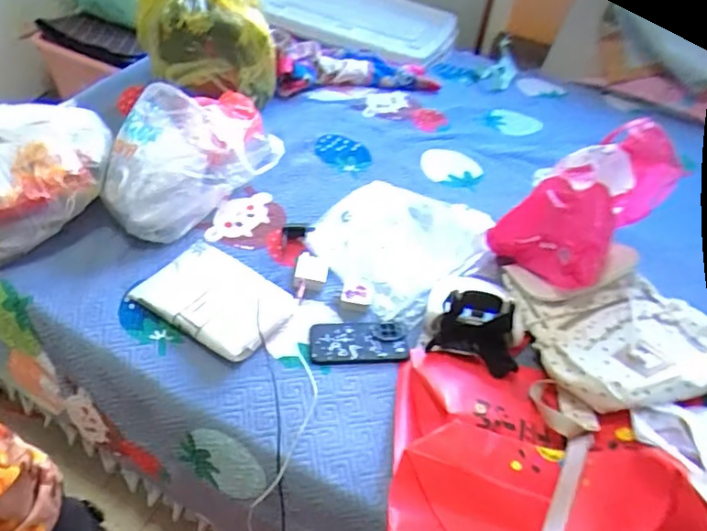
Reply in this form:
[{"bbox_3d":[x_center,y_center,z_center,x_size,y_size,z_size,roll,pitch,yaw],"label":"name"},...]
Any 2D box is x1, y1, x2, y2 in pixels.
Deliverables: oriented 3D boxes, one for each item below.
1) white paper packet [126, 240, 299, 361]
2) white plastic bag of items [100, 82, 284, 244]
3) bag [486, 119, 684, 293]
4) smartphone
[{"bbox_3d":[-0.239,0.053,0.984,0.247,0.041,0.172,27,47,21],"label":"white paper packet"},{"bbox_3d":[-0.329,-0.211,1.132,0.350,0.198,0.219,-32,55,-33],"label":"white plastic bag of items"},{"bbox_3d":[0.416,-0.111,1.030,0.315,0.239,0.191,-31,55,-32],"label":"bag"},{"bbox_3d":[0.010,0.130,0.960,0.161,0.015,0.075,0,44,-7],"label":"smartphone"}]

